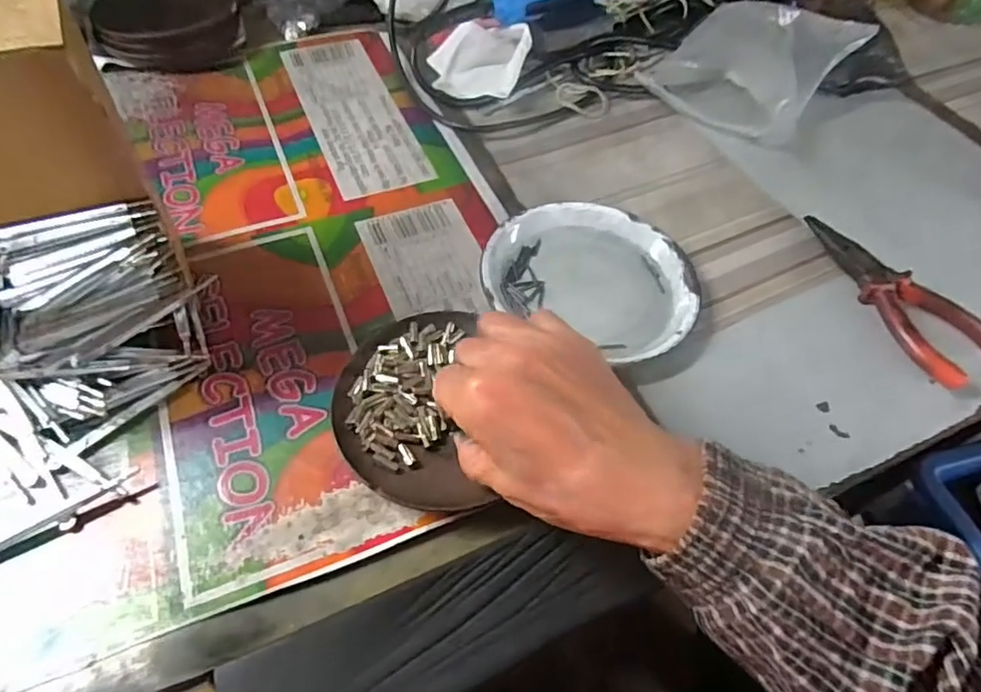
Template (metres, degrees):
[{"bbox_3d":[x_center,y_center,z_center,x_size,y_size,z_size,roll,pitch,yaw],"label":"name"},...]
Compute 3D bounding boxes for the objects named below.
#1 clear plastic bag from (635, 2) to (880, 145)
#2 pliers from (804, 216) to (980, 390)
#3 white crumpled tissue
[{"bbox_3d":[0.229,-0.246,0.521,0.133,0.045,0.164,35,59,19],"label":"clear plastic bag"},{"bbox_3d":[0.263,-0.036,0.393,0.049,0.022,0.142,-18,58,-16],"label":"pliers"},{"bbox_3d":[-0.009,-0.245,0.508,0.077,0.033,0.077,17,55,7],"label":"white crumpled tissue"}]

